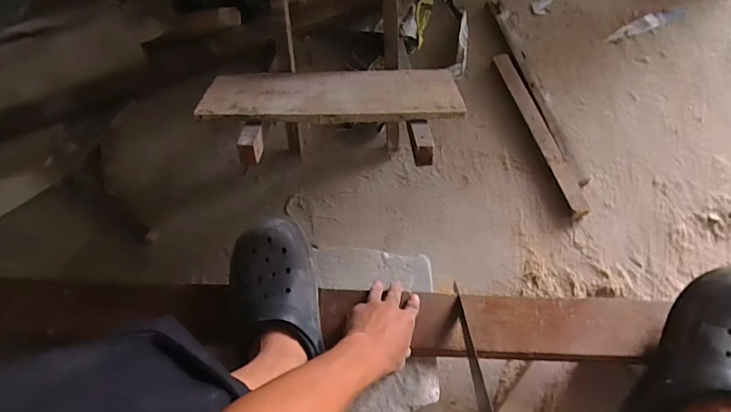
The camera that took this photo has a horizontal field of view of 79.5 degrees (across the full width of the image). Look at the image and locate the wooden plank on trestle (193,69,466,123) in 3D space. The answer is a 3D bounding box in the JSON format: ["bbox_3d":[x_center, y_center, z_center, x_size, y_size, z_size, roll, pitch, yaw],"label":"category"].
[{"bbox_3d":[-0.047,-0.162,0.629,0.348,0.015,0.147,-1,40,-1],"label":"wooden plank on trestle"}]

